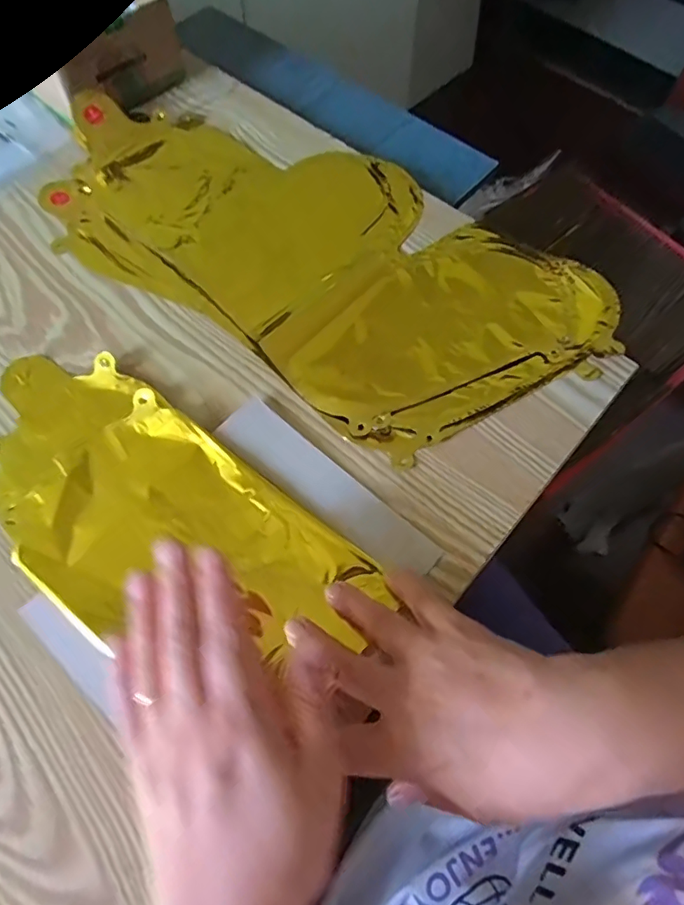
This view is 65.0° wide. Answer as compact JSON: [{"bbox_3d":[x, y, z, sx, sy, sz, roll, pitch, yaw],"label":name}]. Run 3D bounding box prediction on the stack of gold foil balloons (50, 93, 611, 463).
[{"bbox_3d":[-0.029,-0.165,0.428,0.456,0.013,0.220,33,69,15],"label":"stack of gold foil balloons"}]

